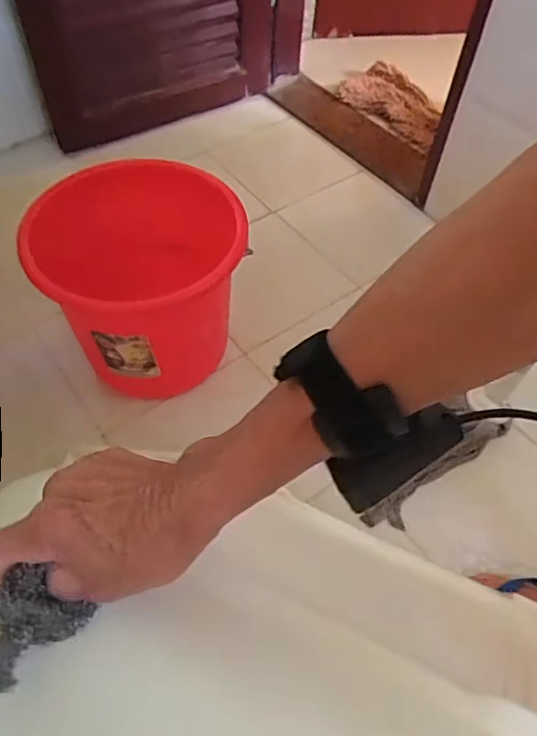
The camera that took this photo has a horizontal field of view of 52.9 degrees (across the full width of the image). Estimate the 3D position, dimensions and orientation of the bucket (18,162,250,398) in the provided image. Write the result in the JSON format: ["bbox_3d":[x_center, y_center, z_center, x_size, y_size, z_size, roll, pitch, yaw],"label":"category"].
[{"bbox_3d":[-0.201,-0.135,0.876,0.293,0.275,0.275,3,54,-4],"label":"bucket"}]

